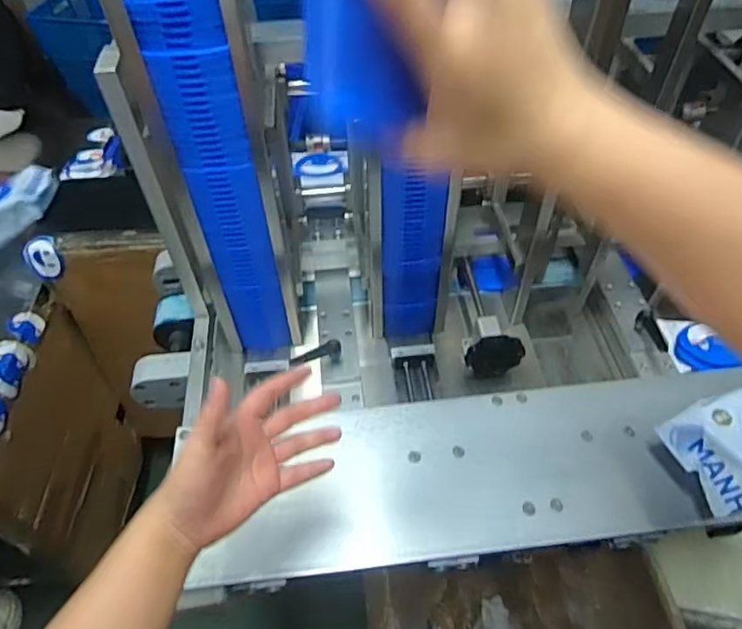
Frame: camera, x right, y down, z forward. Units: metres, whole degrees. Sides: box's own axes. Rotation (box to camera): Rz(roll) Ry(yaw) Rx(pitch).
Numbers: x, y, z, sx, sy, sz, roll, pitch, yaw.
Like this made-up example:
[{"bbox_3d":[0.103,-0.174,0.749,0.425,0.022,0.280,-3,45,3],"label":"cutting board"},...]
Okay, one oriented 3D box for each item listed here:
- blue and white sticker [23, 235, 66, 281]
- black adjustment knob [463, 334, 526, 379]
[{"bbox_3d":[-0.636,-0.107,1.098,0.074,0.090,0.022,-23,34,-1],"label":"blue and white sticker"},{"bbox_3d":[0.159,0.056,0.736,0.073,0.075,0.032,-6,51,-4],"label":"black adjustment knob"}]

